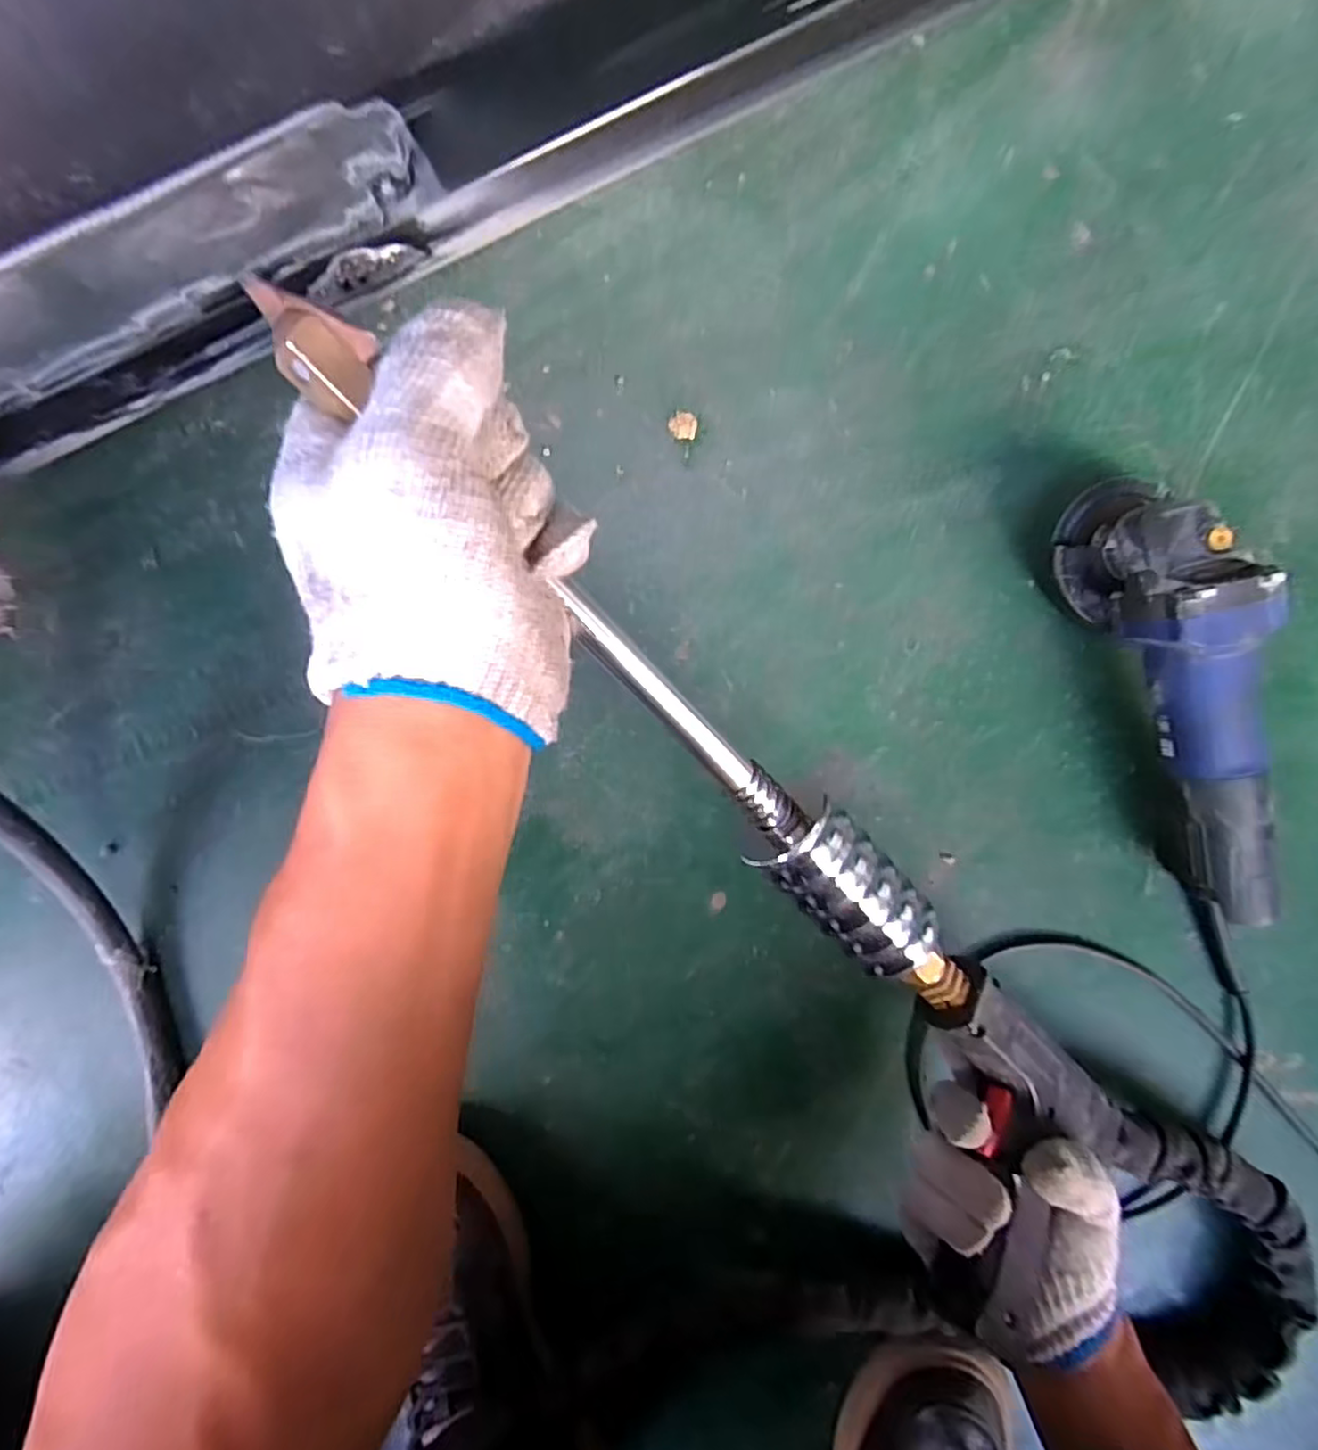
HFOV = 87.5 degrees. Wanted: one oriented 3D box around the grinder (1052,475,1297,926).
[{"bbox_3d":[0.347,-0.024,0.451,0.087,0.108,0.287,-20,89,-3],"label":"grinder"}]

